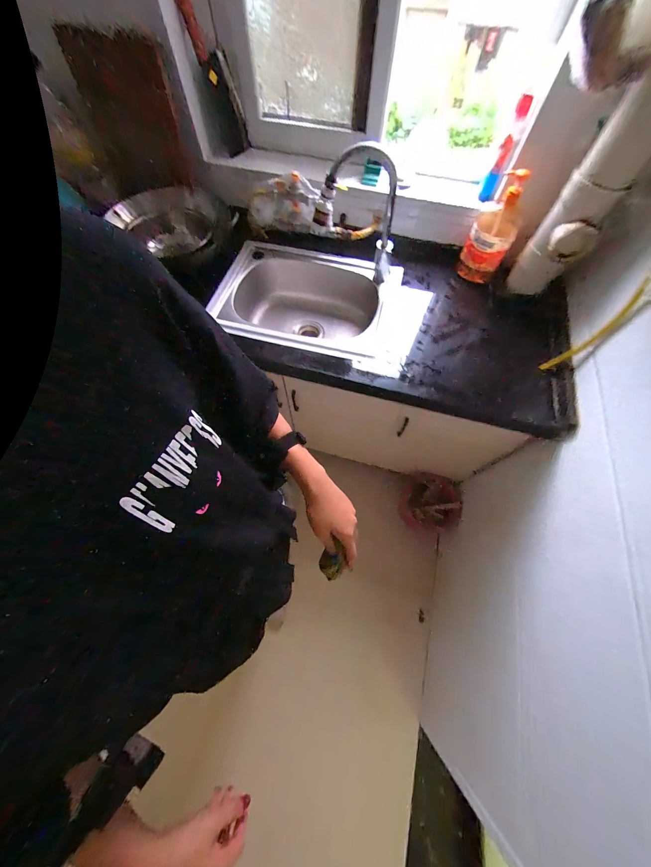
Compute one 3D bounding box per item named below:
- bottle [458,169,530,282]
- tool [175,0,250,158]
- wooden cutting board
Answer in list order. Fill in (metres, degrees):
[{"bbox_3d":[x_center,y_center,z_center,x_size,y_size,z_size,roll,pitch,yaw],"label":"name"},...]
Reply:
[{"bbox_3d":[0.476,-0.572,0.797,0.117,0.253,0.100,23,68,10],"label":"bottle"},{"bbox_3d":[-0.290,-0.954,0.774,0.106,0.291,0.047,-14,67,-6],"label":"tool"},{"bbox_3d":[-0.520,-0.847,0.768,0.218,0.287,0.022,-3,46,-4],"label":"wooden cutting board"}]

